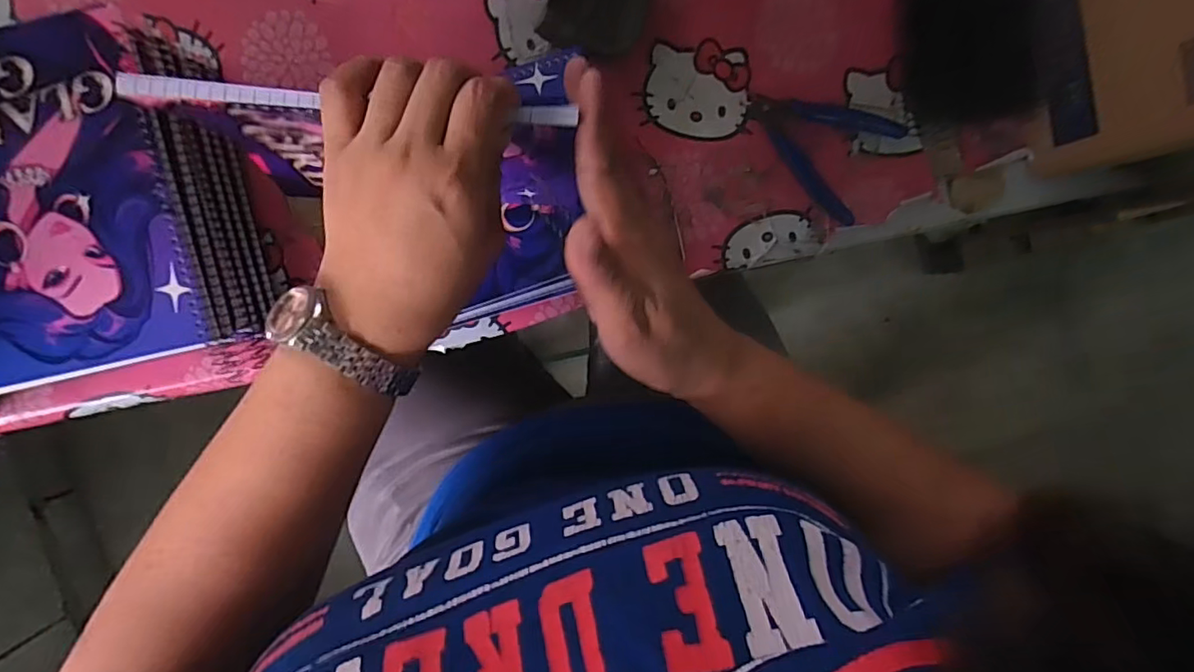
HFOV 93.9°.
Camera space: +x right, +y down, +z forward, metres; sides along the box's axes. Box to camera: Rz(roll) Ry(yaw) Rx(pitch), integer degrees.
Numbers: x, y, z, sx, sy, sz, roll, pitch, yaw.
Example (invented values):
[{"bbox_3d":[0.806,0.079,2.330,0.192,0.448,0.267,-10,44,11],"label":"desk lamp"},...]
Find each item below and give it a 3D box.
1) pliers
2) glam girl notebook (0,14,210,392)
[{"bbox_3d":[0.178,-0.155,0.425,0.080,0.010,0.116,-43,94,1],"label":"pliers"},{"bbox_3d":[-0.326,-0.075,0.325,0.140,0.006,0.195,-14,94,-3],"label":"glam girl notebook"}]

